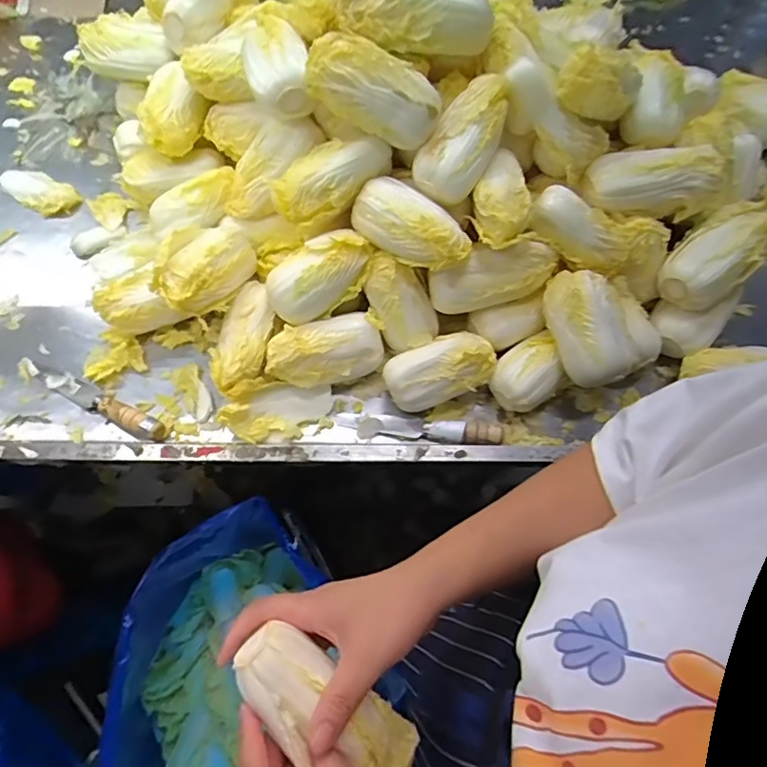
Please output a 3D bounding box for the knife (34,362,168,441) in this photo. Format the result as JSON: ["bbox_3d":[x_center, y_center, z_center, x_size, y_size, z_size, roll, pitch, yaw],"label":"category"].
[{"bbox_3d":[-0.357,0.019,0.670,0.201,0.028,0.029,27,71,8],"label":"knife"}]

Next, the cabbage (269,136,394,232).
[{"bbox_3d":[-0.056,-0.238,0.629,0.139,0.056,0.074,-32,74,-12],"label":"cabbage"}]

